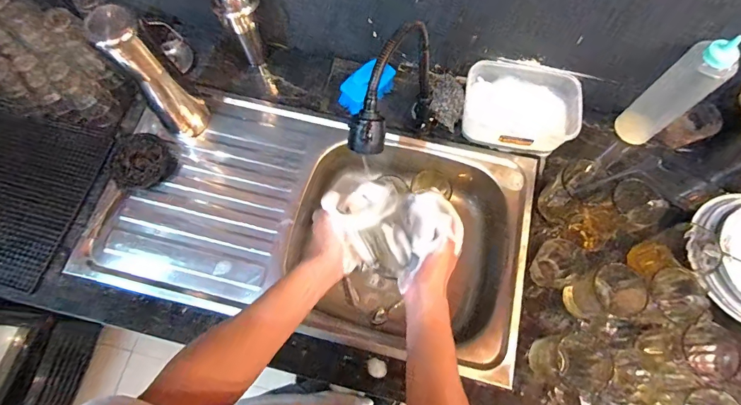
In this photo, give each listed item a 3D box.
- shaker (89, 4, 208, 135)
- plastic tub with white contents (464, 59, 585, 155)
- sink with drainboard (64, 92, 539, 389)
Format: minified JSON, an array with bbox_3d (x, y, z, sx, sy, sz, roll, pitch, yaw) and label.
[{"bbox_3d":[-0.349,-0.199,0.665,0.078,0.264,0.068,-34,74,-11],"label":"shaker"},{"bbox_3d":[0.269,-0.171,0.733,0.196,0.069,0.142,11,70,4],"label":"plastic tub with white contents"},{"bbox_3d":[-0.090,0.036,0.756,0.730,0.134,0.398,13,71,5],"label":"sink with drainboard"}]

